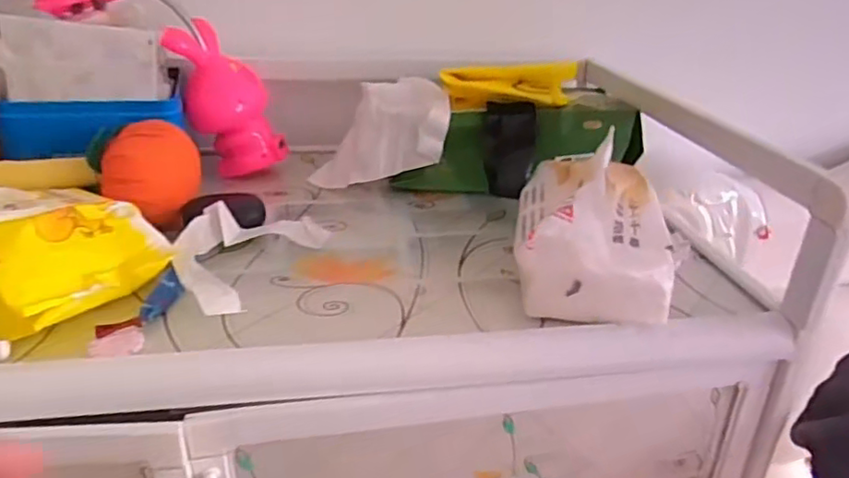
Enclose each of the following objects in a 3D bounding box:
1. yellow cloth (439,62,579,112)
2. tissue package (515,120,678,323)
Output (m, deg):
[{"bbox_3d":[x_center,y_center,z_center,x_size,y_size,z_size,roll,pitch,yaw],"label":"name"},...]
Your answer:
[{"bbox_3d":[0.074,-0.132,0.546,0.111,0.038,0.050,10,28,14],"label":"yellow cloth"},{"bbox_3d":[0.117,-0.010,0.440,0.097,0.068,0.156,7,27,8],"label":"tissue package"}]

